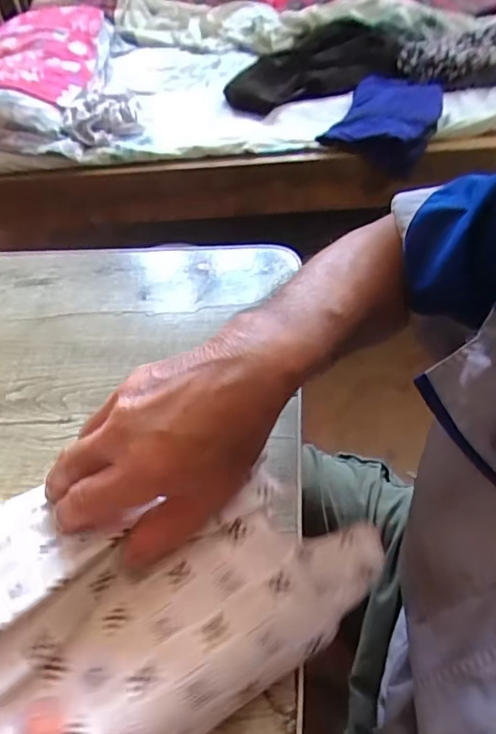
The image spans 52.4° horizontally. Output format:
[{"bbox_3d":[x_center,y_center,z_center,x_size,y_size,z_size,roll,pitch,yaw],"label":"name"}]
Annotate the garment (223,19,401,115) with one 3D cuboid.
[{"bbox_3d":[0.142,-0.709,1.192,0.258,0.085,0.432,31,58,29],"label":"garment"}]

